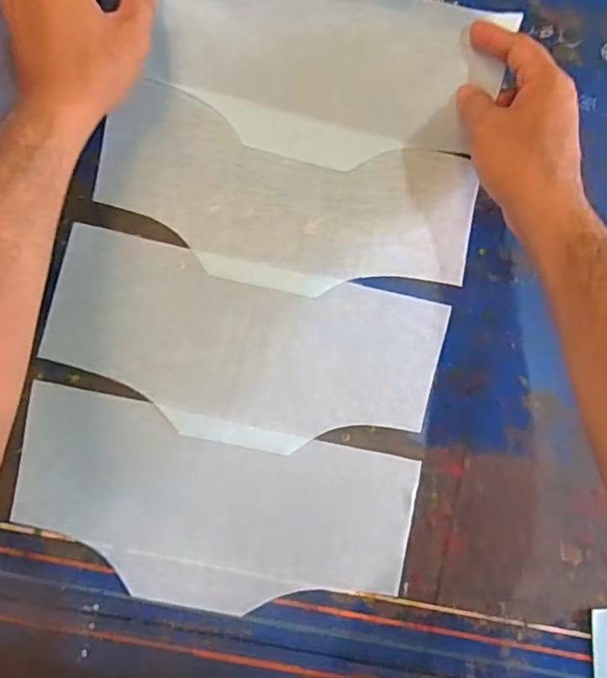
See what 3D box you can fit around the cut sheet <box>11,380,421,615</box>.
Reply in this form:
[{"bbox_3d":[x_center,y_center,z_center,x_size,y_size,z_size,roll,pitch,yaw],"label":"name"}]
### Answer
[{"bbox_3d":[-0.064,0.127,0.428,0.286,0.004,0.133,13,86,-5],"label":"cut sheet"}]

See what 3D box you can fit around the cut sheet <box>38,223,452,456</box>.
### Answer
[{"bbox_3d":[-0.042,0.010,0.439,0.286,0.005,0.132,11,86,-5],"label":"cut sheet"}]

